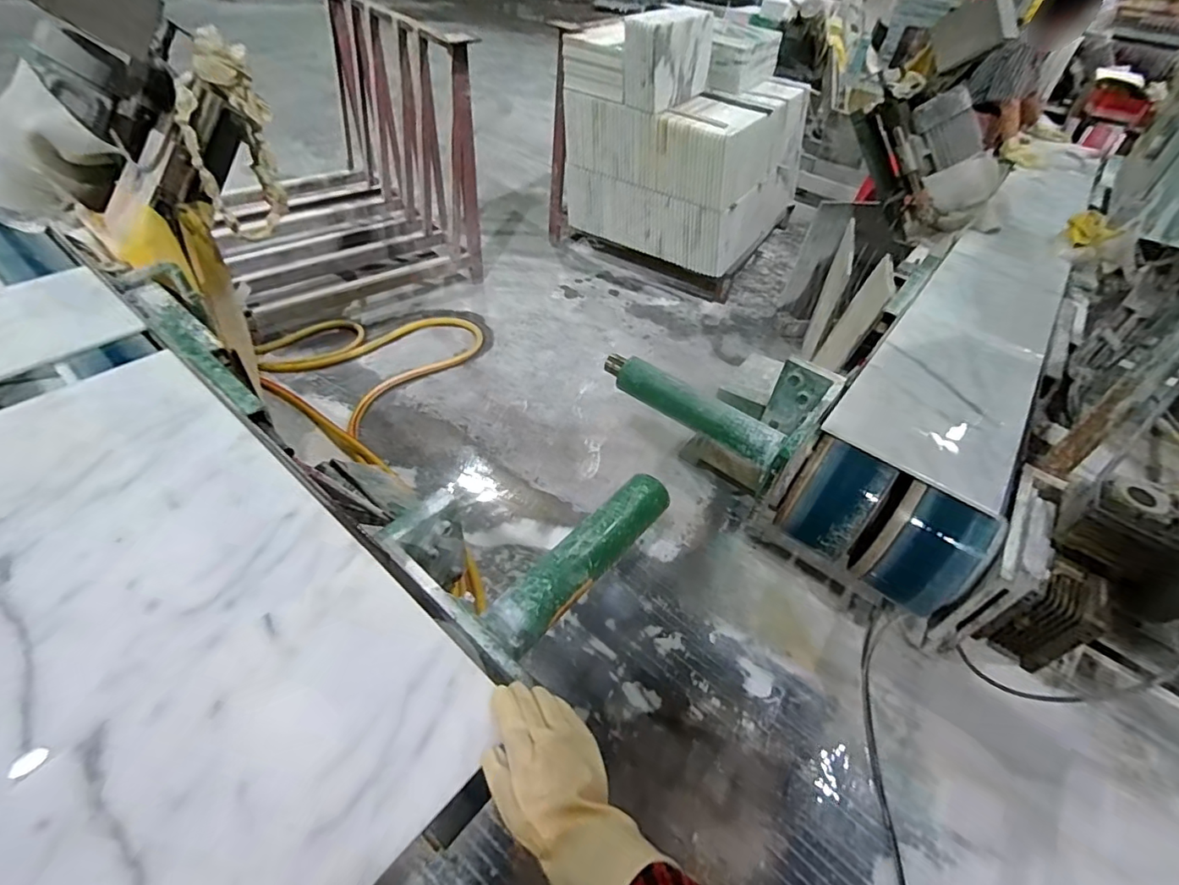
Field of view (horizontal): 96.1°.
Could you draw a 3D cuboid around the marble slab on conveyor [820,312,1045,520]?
[{"bbox_3d":[0.730,-0.103,1.092,0.315,0.018,0.587,32,51,20],"label":"marble slab on conveyor"}]

